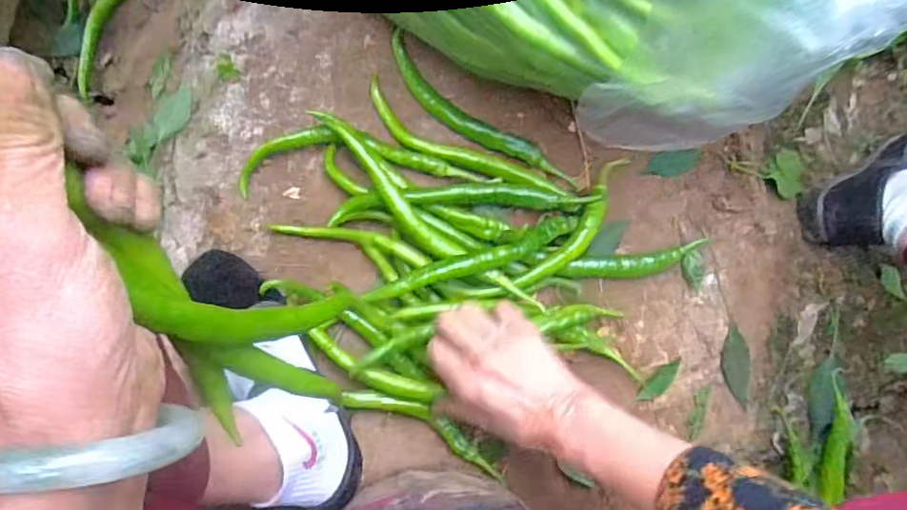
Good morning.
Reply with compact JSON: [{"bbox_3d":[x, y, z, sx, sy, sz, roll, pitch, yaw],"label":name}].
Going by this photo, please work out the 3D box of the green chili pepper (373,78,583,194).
[{"bbox_3d":[0.009,-0.102,0.579,0.231,0.024,0.046,30,83,-1],"label":"green chili pepper"}]

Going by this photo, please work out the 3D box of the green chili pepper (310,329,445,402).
[{"bbox_3d":[-0.077,0.105,0.523,0.122,0.013,0.025,27,83,-1],"label":"green chili pepper"}]

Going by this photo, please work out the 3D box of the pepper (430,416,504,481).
[{"bbox_3d":[0.012,0.184,0.537,0.016,0.009,0.087,-44,89,-7],"label":"pepper"}]

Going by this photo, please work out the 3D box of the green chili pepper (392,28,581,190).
[{"bbox_3d":[0.020,-0.137,0.585,0.239,0.022,0.043,40,83,0],"label":"green chili pepper"}]

